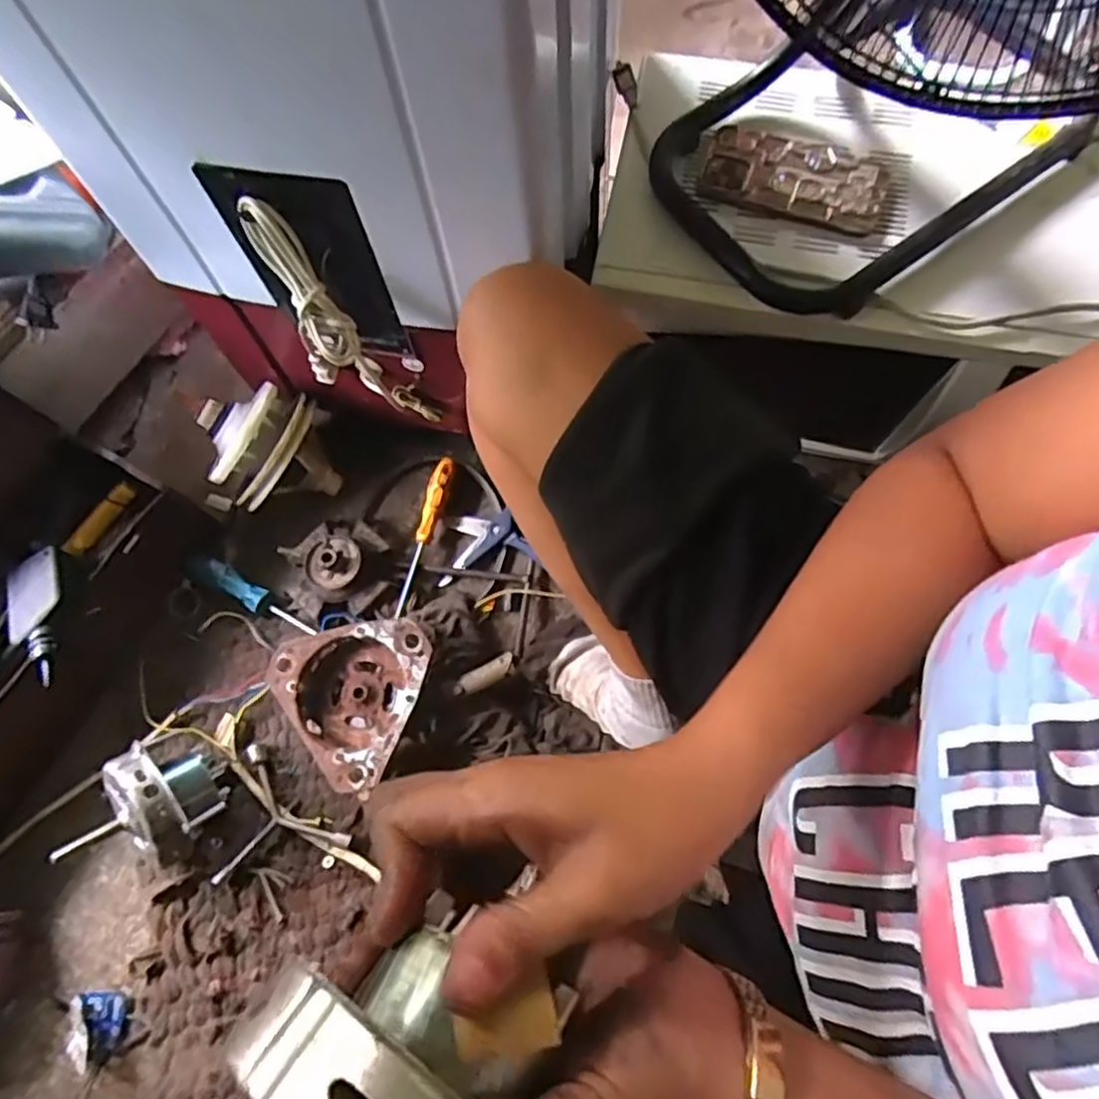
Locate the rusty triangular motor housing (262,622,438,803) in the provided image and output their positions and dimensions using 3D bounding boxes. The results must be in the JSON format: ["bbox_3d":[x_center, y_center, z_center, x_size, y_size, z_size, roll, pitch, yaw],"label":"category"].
[{"bbox_3d":[-0.213,0.147,0.718,0.159,0.064,0.168,17,73,8],"label":"rusty triangular motor housing"}]

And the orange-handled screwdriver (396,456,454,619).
[{"bbox_3d":[-0.151,-0.004,0.794,0.023,0.023,0.221,15,73,7],"label":"orange-handled screwdriver"}]

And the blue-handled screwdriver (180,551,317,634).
[{"bbox_3d":[-0.339,0.048,0.786,0.179,0.025,0.032,25,75,10],"label":"blue-handled screwdriver"}]

